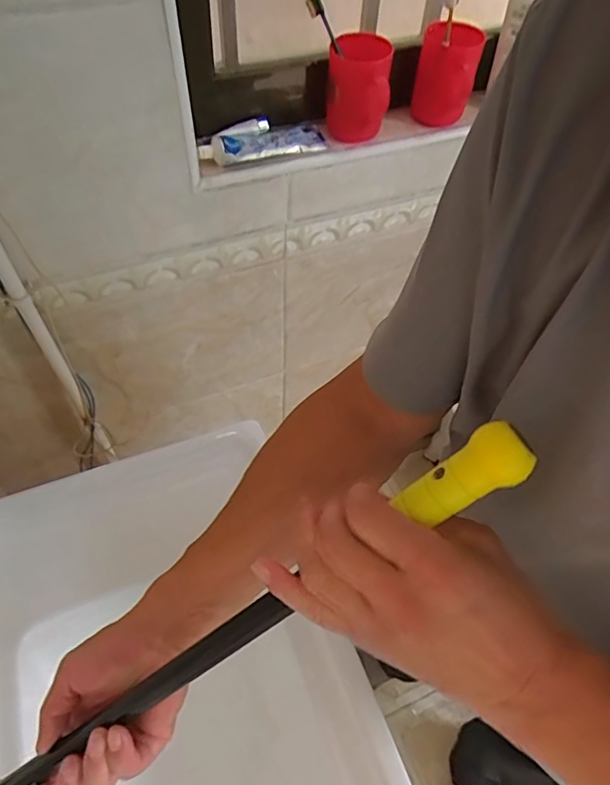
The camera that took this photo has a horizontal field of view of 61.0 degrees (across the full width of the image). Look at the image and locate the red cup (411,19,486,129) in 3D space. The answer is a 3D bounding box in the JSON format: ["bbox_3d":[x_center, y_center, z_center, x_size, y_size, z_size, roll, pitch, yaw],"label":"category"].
[{"bbox_3d":[0.199,-0.448,0.734,0.080,0.131,0.068,12,55,6],"label":"red cup"}]

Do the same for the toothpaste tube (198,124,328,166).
[{"bbox_3d":[-0.058,-0.348,0.717,0.182,0.024,0.054,-22,59,-17],"label":"toothpaste tube"}]

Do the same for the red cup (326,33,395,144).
[{"bbox_3d":[0.075,-0.430,0.727,0.084,0.113,0.103,6,55,2],"label":"red cup"}]

